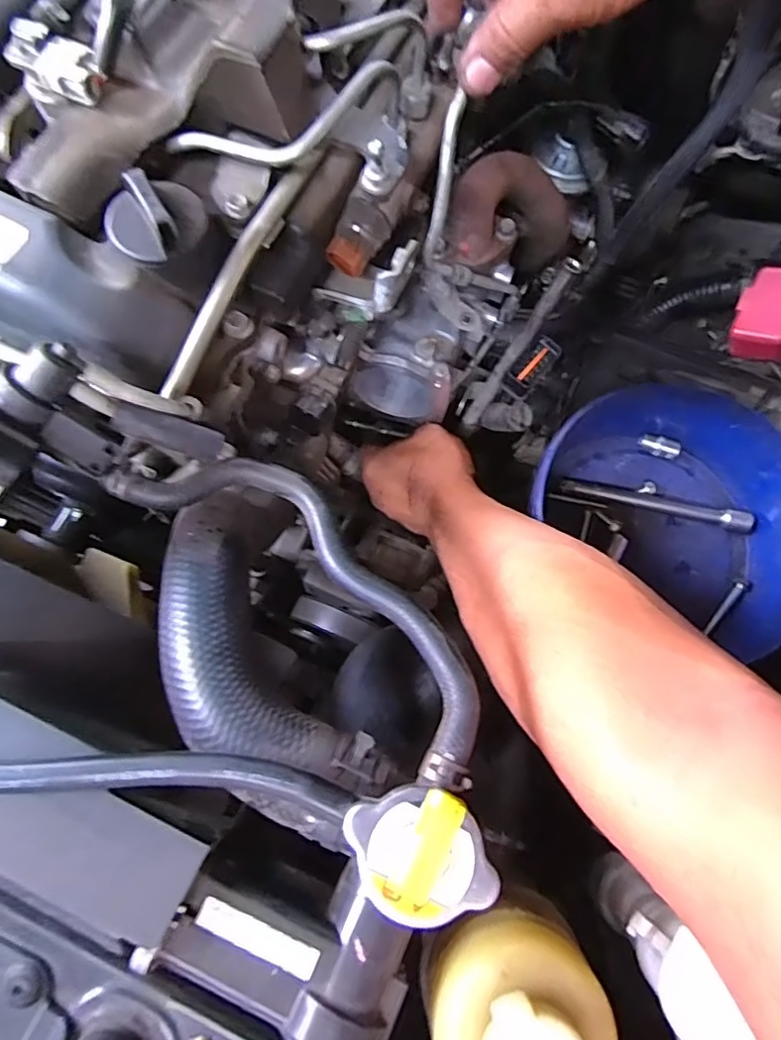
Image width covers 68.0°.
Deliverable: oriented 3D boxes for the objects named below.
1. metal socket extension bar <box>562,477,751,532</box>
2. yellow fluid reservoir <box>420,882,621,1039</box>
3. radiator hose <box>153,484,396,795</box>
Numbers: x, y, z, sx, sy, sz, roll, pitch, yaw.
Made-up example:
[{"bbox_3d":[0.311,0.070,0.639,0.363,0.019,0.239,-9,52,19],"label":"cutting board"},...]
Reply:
[{"bbox_3d":[0.213,-0.015,0.465,0.150,0.014,0.017,14,76,2],"label":"metal socket extension bar"},{"bbox_3d":[0.050,0.217,0.237,0.072,0.070,0.100,16,76,3],"label":"yellow fluid reservoir"},{"bbox_3d":[-0.070,0.055,0.282,0.078,0.061,0.162,-20,77,-6],"label":"radiator hose"}]

